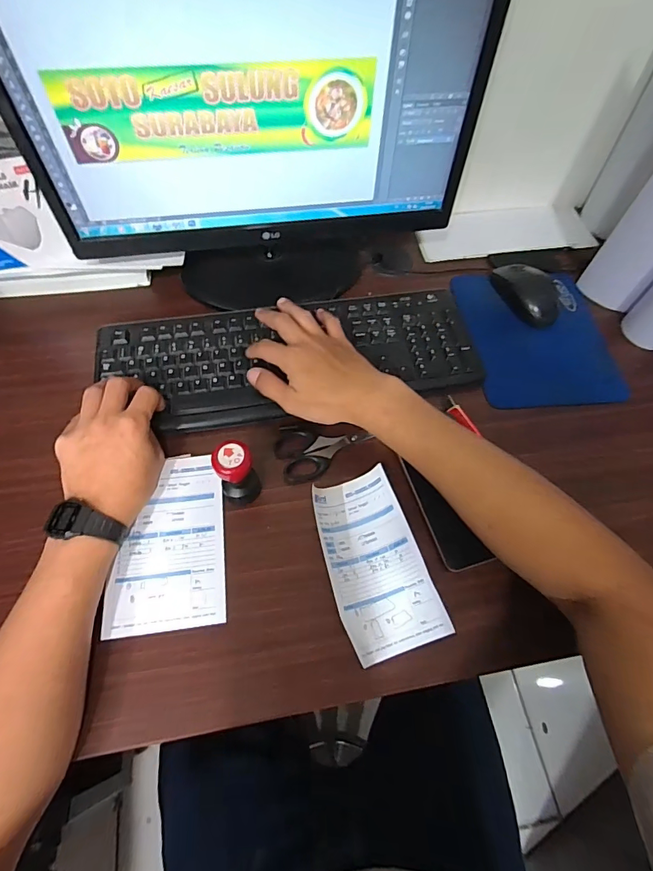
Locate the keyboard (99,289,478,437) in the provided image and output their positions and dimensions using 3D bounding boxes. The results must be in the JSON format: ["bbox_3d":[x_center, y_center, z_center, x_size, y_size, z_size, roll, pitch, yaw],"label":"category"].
[{"bbox_3d":[-0.040,-0.096,0.511,0.432,0.028,0.152,-6,63,-7],"label":"keyboard"}]

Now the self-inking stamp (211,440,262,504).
[{"bbox_3d":[-0.084,0.036,0.407,0.035,0.077,0.033,1,63,-3],"label":"self-inking stamp"}]

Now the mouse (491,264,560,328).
[{"bbox_3d":[0.269,-0.192,0.573,0.058,0.032,0.107,-25,67,-15],"label":"mouse"}]

